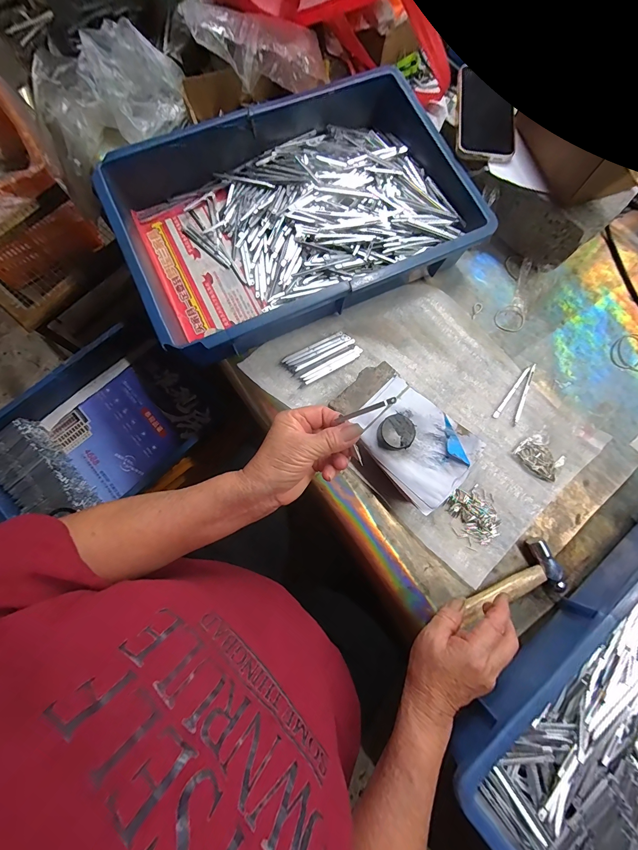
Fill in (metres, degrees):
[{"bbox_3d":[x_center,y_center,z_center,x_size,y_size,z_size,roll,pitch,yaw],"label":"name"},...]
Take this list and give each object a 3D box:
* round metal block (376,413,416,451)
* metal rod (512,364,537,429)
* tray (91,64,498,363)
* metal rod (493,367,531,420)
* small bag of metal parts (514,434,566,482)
[{"bbox_3d":[0.086,0.009,0.368,0.038,0.021,0.039,0,78,-2],"label":"round metal block"},{"bbox_3d":[0.277,-0.041,0.437,0.007,0.004,0.095,25,78,4],"label":"metal rod"},{"bbox_3d":[-0.030,-0.277,0.439,0.430,0.081,0.288,-25,79,-7],"label":"tray"},{"bbox_3d":[0.260,-0.044,0.437,0.007,0.004,0.089,38,79,6],"label":"metal rod"},{"bbox_3d":[0.285,0.042,0.414,0.040,0.021,0.058,-40,82,-9],"label":"small bag of metal parts"}]

